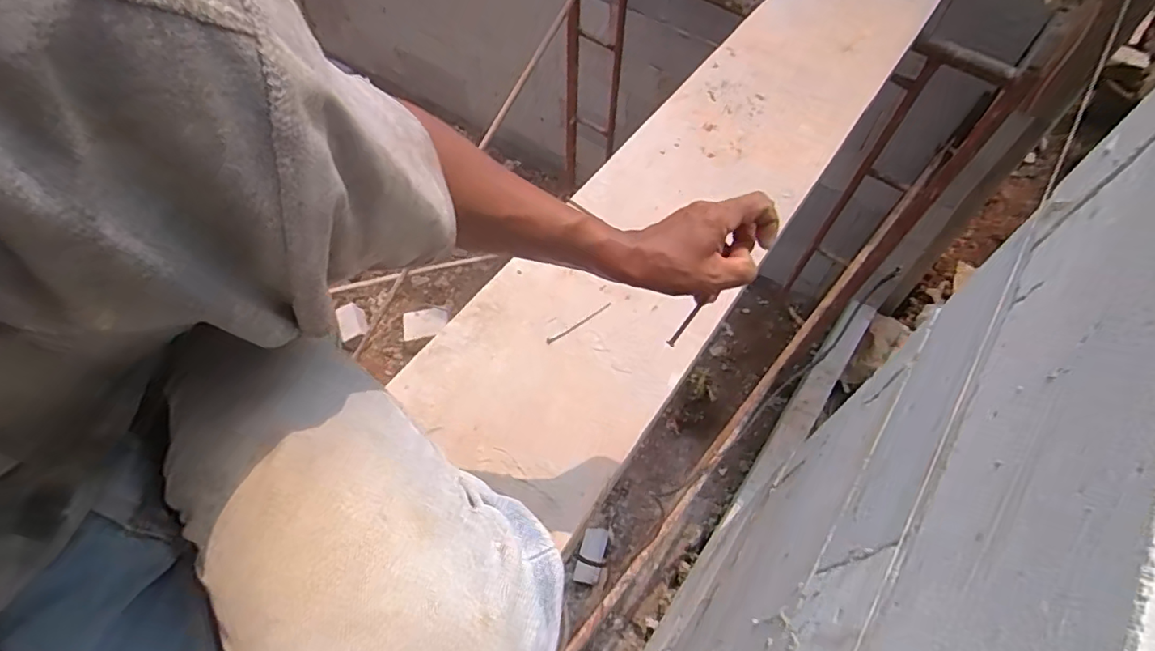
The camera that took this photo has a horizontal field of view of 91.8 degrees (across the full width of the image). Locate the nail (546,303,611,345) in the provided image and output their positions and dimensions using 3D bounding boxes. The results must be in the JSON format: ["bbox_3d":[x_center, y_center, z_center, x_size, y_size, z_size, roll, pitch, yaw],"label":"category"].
[{"bbox_3d":[0.003,-0.003,0.774,0.109,0.007,0.012,-34,64,-18],"label":"nail"}]

